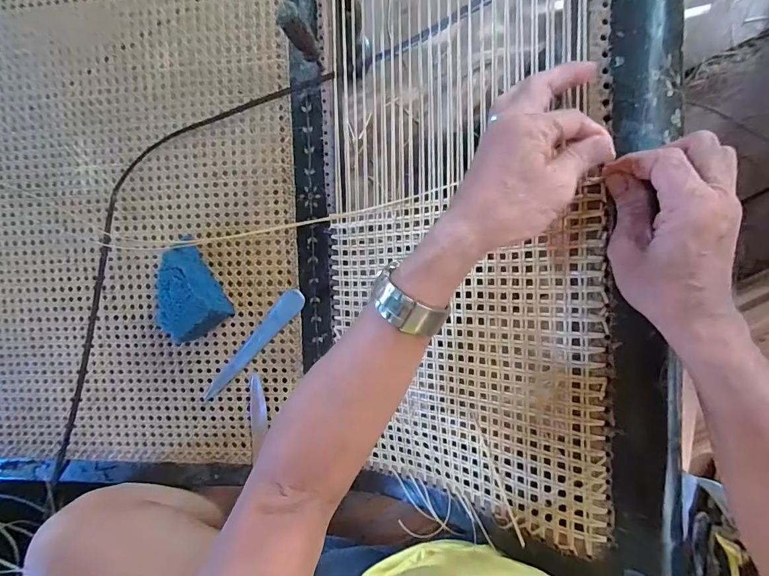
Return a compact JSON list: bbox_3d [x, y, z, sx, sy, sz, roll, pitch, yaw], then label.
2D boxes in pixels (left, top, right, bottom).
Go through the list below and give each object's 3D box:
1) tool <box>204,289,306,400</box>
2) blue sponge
[{"bbox_3d":[-0.174,0.074,0.518,0.028,0.004,0.187,44,96,1],"label":"tool"},{"bbox_3d":[-0.252,0.000,0.497,0.071,0.057,0.124,-26,91,6],"label":"blue sponge"}]

